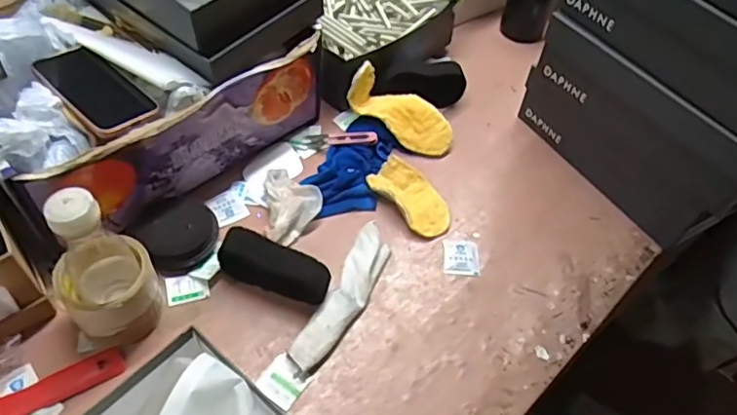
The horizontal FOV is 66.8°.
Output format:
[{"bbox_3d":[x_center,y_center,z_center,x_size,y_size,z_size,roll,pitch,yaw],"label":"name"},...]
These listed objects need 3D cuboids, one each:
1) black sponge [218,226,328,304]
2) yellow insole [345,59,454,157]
[{"bbox_3d":[-0.105,0.067,0.624,0.122,0.060,0.038,20,52,11],"label":"black sponge"},{"bbox_3d":[0.049,-0.134,0.789,0.163,0.048,0.056,33,52,-4],"label":"yellow insole"}]

